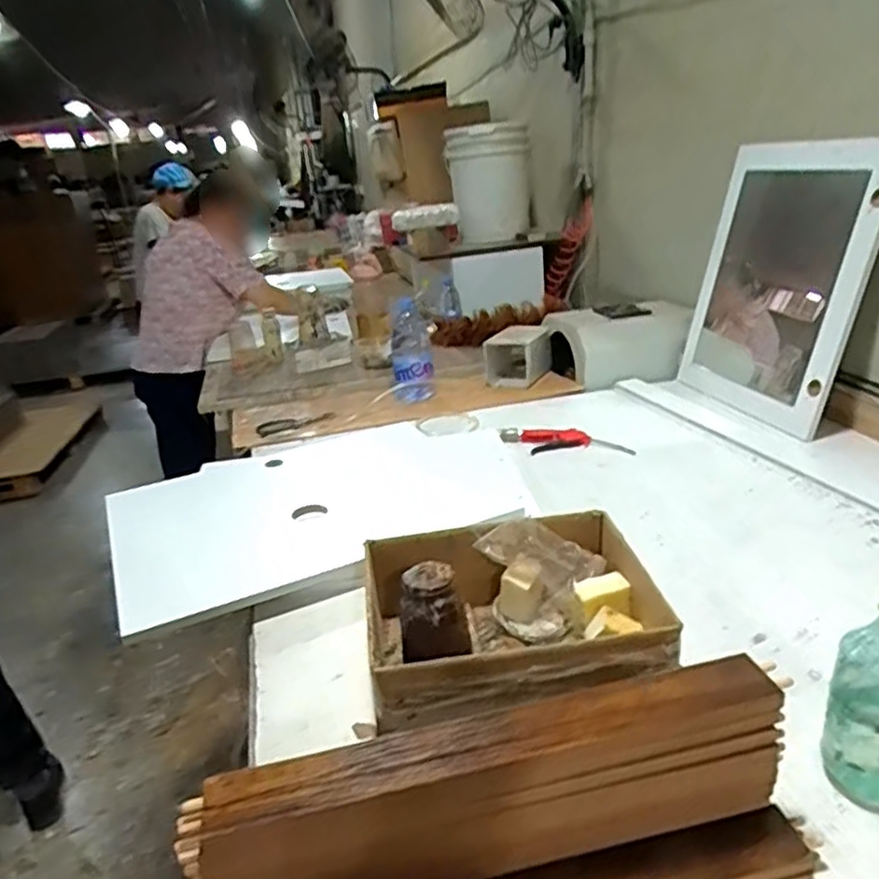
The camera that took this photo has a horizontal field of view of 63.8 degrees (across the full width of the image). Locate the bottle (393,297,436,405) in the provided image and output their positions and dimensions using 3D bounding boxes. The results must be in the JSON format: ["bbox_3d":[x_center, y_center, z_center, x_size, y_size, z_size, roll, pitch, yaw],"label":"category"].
[{"bbox_3d":[-0.070,-0.222,1.753,0.099,0.224,0.087,-6,22,-3],"label":"bottle"}]

